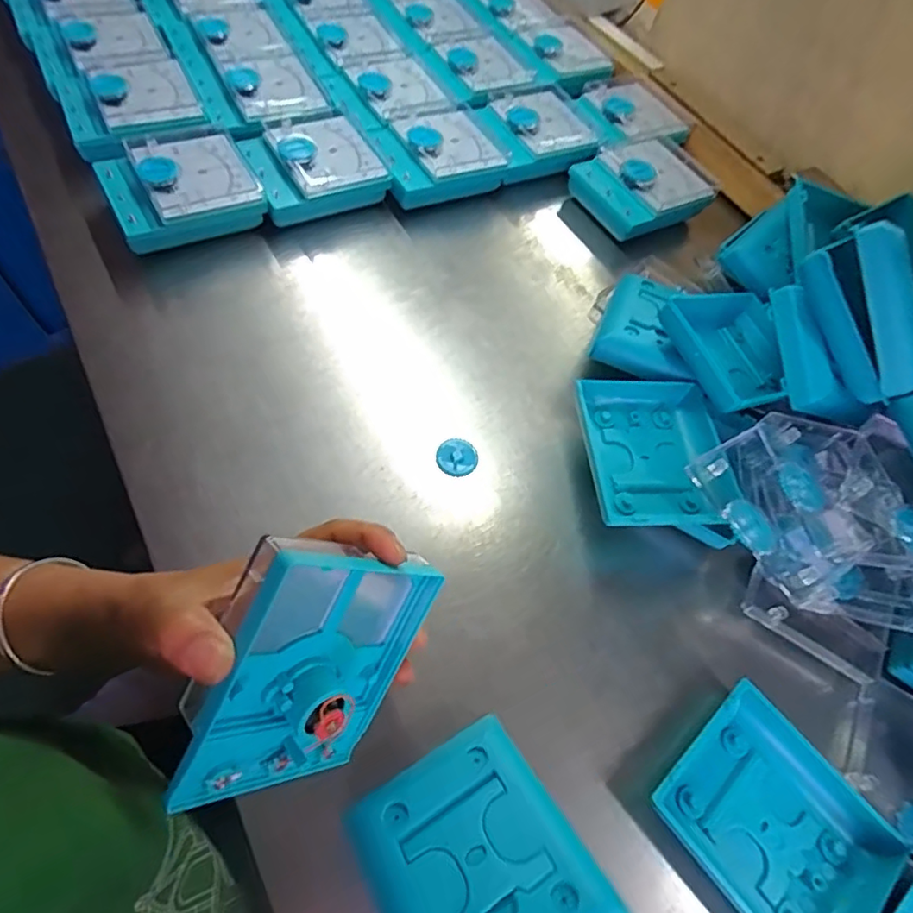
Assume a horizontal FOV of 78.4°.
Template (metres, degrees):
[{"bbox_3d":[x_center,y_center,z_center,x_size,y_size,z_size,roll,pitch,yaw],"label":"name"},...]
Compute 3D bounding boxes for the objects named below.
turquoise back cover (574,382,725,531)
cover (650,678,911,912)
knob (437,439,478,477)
[{"bbox_3d":[0.139,-0.005,0.391,0.097,0.023,0.116,-3,61,-10],"label":"turquoise back cover"},{"bbox_3d":[0.176,0.201,0.304,0.095,0.021,0.118,-34,70,-24],"label":"cover"},{"bbox_3d":[0.001,0.000,0.405,0.029,0.004,0.029,4,60,-6],"label":"knob"}]

